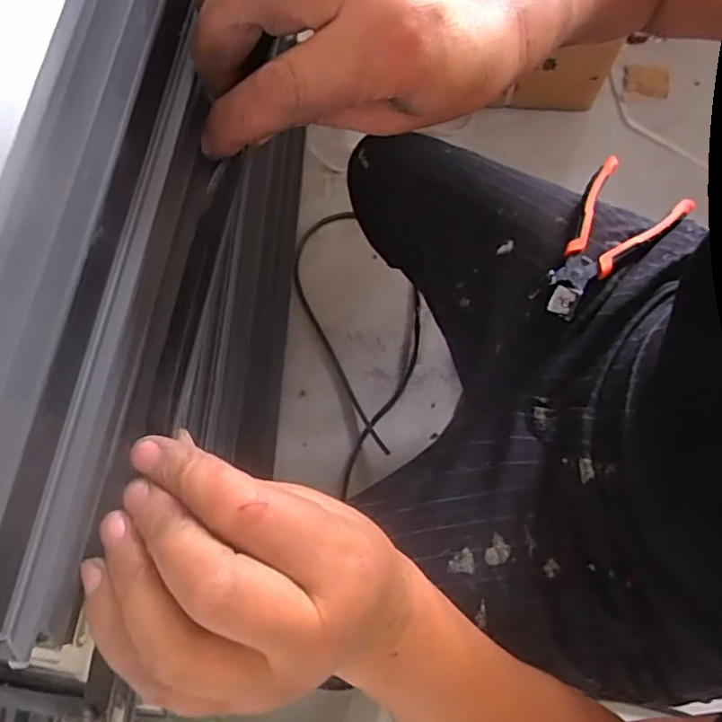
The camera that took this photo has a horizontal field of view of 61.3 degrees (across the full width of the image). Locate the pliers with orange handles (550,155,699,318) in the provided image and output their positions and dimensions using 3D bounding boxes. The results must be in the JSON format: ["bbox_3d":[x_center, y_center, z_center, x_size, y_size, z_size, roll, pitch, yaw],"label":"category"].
[{"bbox_3d":[0.218,-0.109,0.553,0.085,0.018,0.162,39,80,10],"label":"pliers with orange handles"}]

